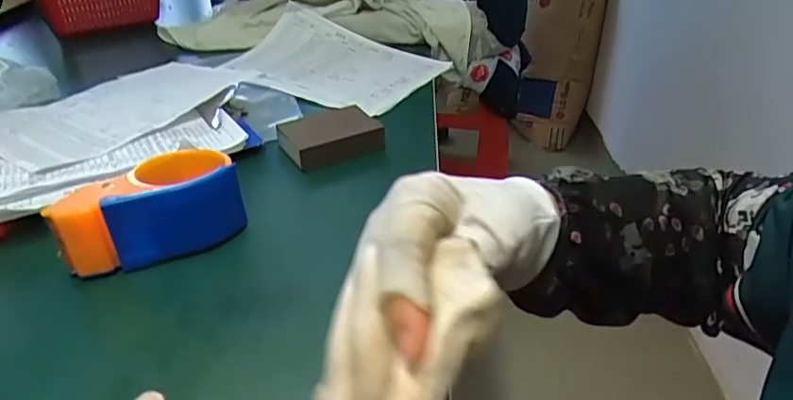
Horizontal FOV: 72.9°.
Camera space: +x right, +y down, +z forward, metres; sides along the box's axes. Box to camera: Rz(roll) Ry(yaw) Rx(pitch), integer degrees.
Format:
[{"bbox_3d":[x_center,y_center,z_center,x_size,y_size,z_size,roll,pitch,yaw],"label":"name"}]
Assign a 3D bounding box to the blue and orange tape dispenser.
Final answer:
[{"bbox_3d":[-0.192,0.006,0.429,0.142,0.057,0.075,-27,43,-35],"label":"blue and orange tape dispenser"}]

